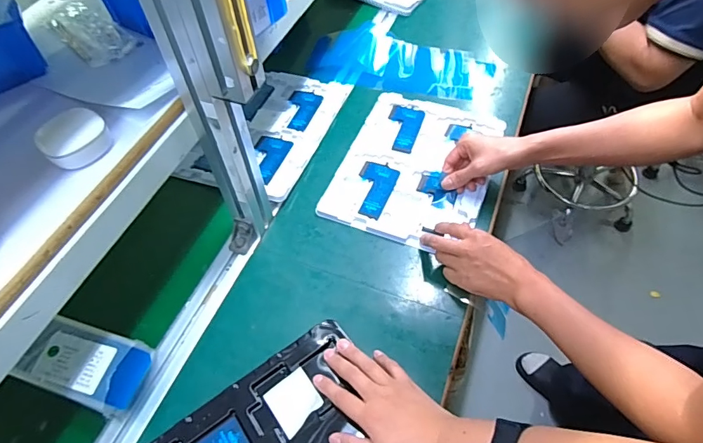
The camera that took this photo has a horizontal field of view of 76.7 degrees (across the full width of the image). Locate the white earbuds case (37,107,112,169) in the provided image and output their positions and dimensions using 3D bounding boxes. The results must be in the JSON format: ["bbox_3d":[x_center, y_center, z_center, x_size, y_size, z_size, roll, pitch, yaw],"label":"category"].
[{"bbox_3d":[-0.253,-0.077,0.405,0.049,0.027,0.055,38,65,26],"label":"white earbuds case"}]

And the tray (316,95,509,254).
[{"bbox_3d":[0.105,-0.088,0.699,0.230,0.014,0.286,18,58,15],"label":"tray"}]

